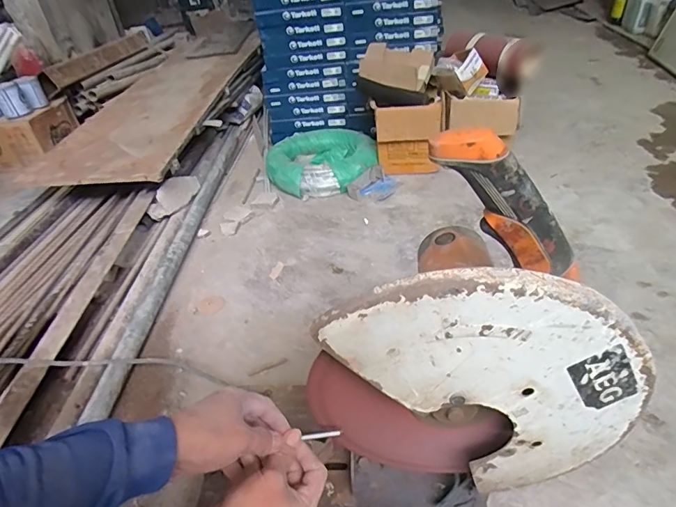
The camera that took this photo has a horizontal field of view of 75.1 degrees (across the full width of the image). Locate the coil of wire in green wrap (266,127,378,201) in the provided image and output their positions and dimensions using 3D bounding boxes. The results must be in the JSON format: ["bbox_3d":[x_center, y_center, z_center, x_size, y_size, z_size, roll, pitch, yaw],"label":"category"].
[{"bbox_3d":[-0.064,-0.359,1.660,0.405,0.087,0.429,-4,38,3],"label":"coil of wire in green wrap"}]

